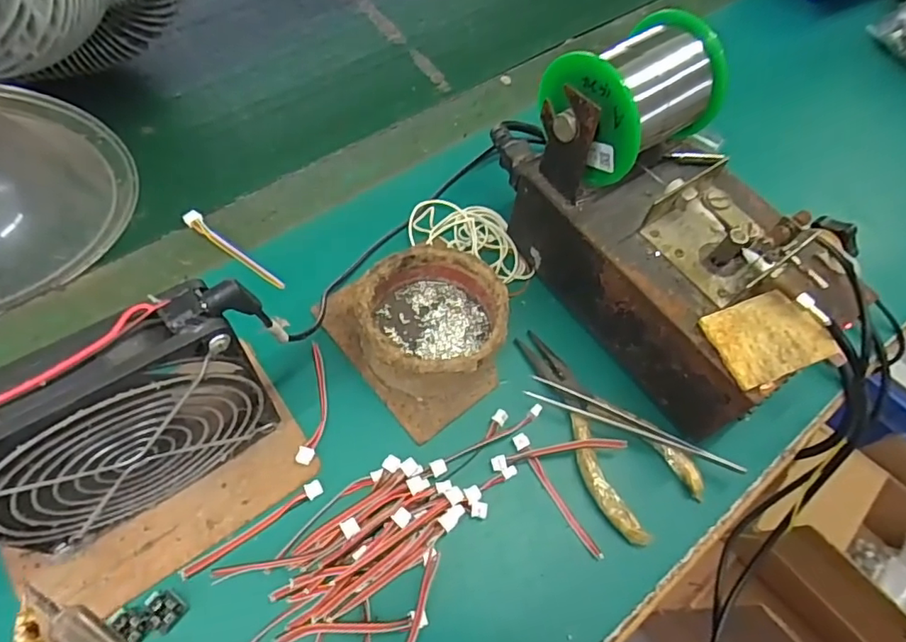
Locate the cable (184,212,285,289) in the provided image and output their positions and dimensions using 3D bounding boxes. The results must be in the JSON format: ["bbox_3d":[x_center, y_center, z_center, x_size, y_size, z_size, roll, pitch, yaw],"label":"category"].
[{"bbox_3d":[-0.143,-0.046,0.362,0.085,0.005,0.011,37,64,16],"label":"cable"}]

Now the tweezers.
[{"bbox_3d":[0.103,0.060,0.324,0.123,0.010,0.014,22,61,8],"label":"tweezers"}]

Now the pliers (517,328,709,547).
[{"bbox_3d":[0.089,0.058,0.329,0.060,0.010,0.132,-22,64,-16],"label":"pliers"}]

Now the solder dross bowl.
[{"bbox_3d":[-0.011,0.000,0.330,0.079,0.039,0.083,3,62,-5],"label":"solder dross bowl"}]

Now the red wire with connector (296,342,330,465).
[{"bbox_3d":[-0.078,0.045,0.320,0.013,0.005,0.072,2,60,-3],"label":"red wire with connector"}]

